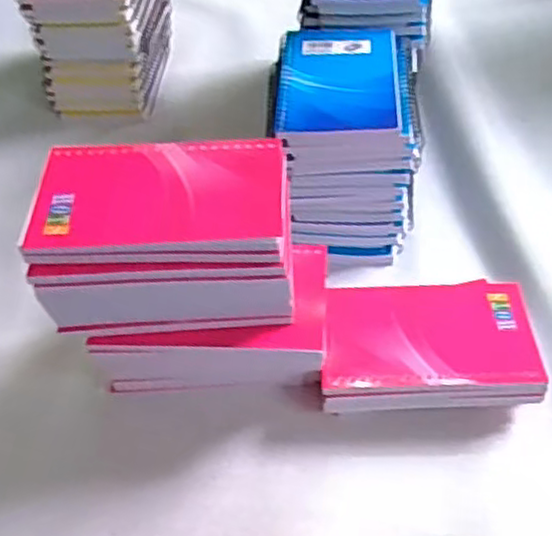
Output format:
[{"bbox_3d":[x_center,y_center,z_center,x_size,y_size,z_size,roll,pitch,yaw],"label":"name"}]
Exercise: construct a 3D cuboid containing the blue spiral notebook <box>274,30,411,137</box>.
[{"bbox_3d":[0.048,-0.138,0.514,0.090,0.009,0.131,2,47,6],"label":"blue spiral notebook"}]

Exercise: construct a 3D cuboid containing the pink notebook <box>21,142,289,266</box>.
[{"bbox_3d":[-0.061,-0.037,0.388,0.133,0.016,0.084,-2,46,2],"label":"pink notebook"}]

